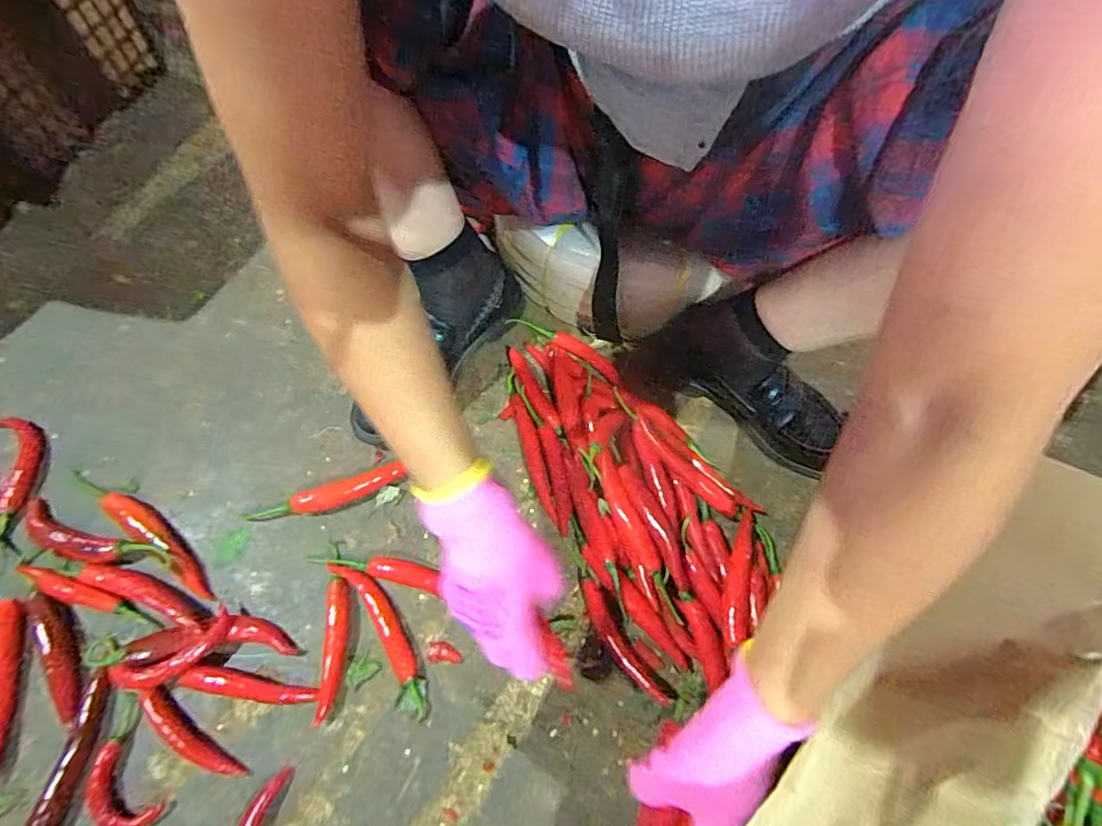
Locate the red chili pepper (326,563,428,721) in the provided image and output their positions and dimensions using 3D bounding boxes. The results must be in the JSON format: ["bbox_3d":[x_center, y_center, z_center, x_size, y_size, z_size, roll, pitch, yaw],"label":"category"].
[{"bbox_3d":[-0.152,0.197,0.474,0.033,0.014,0.152,-29,70,-15],"label":"red chili pepper"}]

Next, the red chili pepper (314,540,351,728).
[{"bbox_3d":[-0.194,0.192,0.475,0.023,0.013,0.148,-2,66,-4],"label":"red chili pepper"}]

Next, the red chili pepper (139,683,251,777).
[{"bbox_3d":[-0.300,0.269,0.438,0.108,0.012,0.022,36,69,13],"label":"red chili pepper"}]

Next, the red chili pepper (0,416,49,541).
[{"bbox_3d":[-0.526,0.056,0.520,0.039,0.013,0.125,-18,68,-10],"label":"red chili pepper"}]

